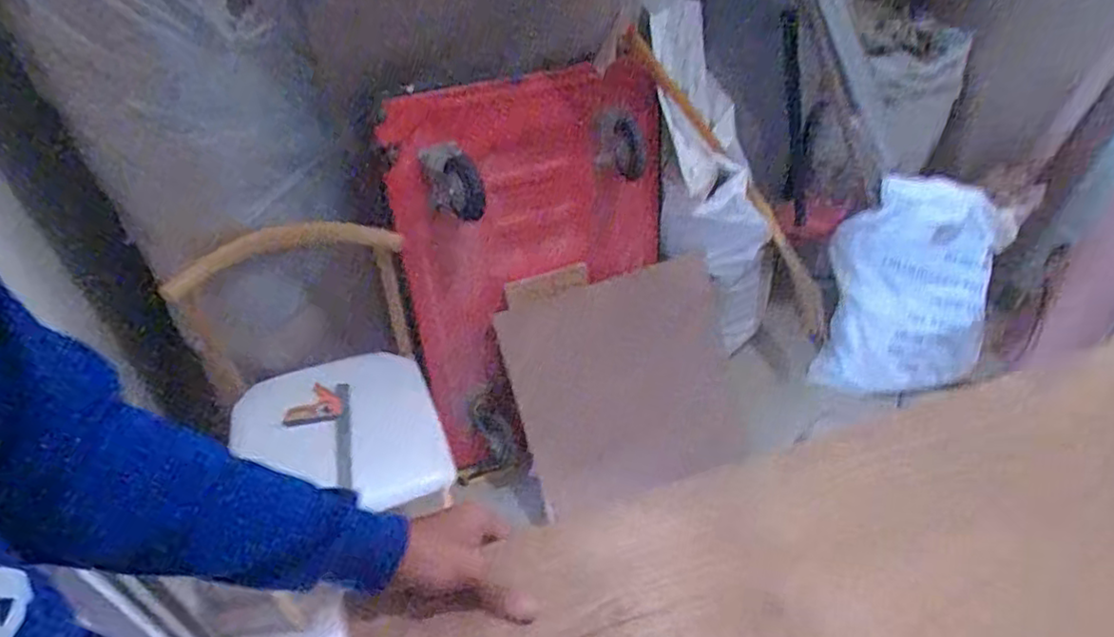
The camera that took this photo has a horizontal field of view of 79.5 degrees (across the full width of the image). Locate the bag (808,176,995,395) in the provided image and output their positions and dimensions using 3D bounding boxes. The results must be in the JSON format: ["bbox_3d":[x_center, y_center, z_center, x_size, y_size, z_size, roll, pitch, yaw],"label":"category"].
[{"bbox_3d":[0.860,-0.050,1.638,0.379,0.633,0.105,16,47,13],"label":"bag"}]

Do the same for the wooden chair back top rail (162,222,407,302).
[{"bbox_3d":[-0.497,-0.117,1.213,0.422,0.102,0.054,-10,46,-12],"label":"wooden chair back top rail"}]

